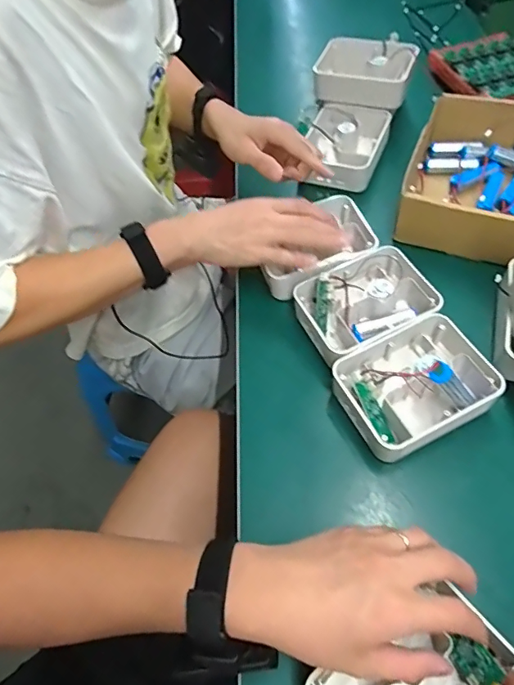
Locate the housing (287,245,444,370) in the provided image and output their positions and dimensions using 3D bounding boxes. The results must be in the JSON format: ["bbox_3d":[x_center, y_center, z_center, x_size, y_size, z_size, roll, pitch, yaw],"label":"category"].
[{"bbox_3d":[0.113,-0.040,0.493,0.132,0.044,0.103,-24,57,-11],"label":"housing"}]

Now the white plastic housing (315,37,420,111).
[{"bbox_3d":[0.156,-0.388,0.668,0.134,0.058,0.098,10,57,12],"label":"white plastic housing"}]

